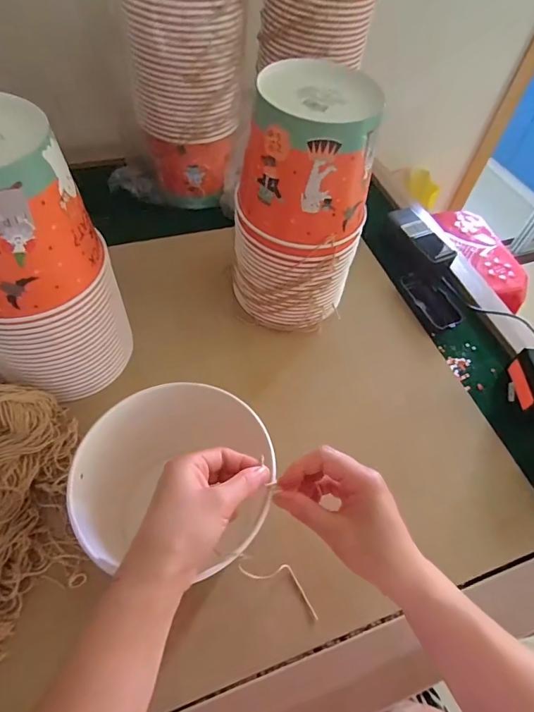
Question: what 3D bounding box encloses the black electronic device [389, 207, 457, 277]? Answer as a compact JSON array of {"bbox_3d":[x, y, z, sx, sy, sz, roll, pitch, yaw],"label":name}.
[{"bbox_3d":[0.257,-0.189,0.692,0.062,0.034,0.137,-14,57,-15],"label":"black electronic device"}]

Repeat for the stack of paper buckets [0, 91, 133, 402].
[{"bbox_3d":[-0.239,-0.084,0.419,0.128,0.270,0.138,17,55,7],"label":"stack of paper buckets"}]

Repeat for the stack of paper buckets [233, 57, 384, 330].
[{"bbox_3d":[0.042,-0.175,0.513,0.145,0.270,0.129,17,55,6],"label":"stack of paper buckets"}]

